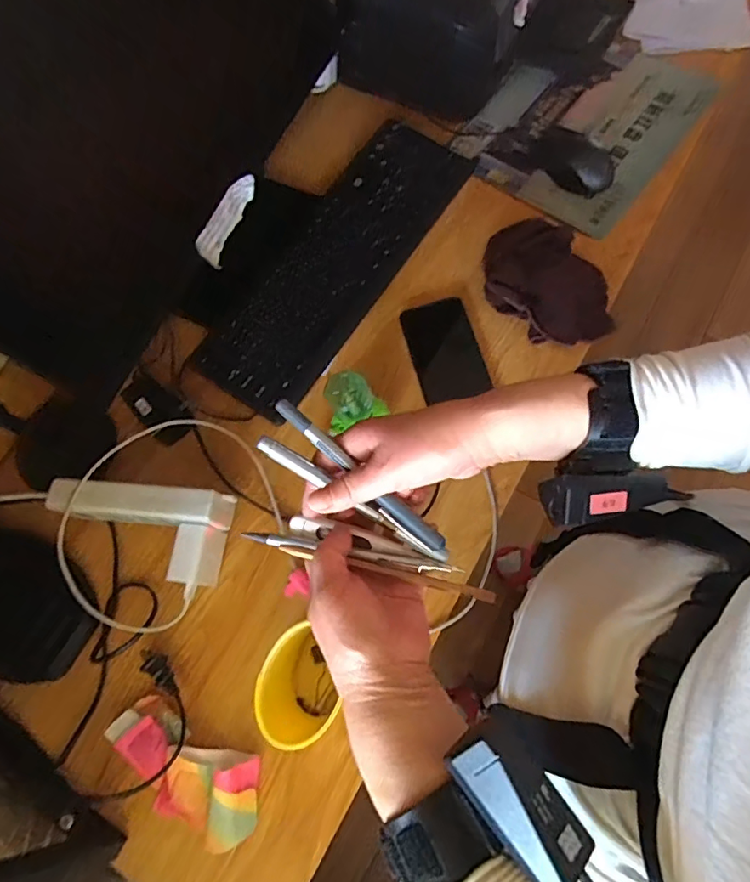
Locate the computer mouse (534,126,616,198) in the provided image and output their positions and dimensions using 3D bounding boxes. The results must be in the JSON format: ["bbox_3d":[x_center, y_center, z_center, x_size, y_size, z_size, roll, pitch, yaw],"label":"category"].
[{"bbox_3d":[0.249,-0.353,0.655,0.103,0.030,0.066,38,79,17],"label":"computer mouse"}]

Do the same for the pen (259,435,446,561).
[{"bbox_3d":[-0.014,0.039,0.341,0.142,0.015,0.011,34,76,-4],"label":"pen"}]

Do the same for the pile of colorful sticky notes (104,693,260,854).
[{"bbox_3d":[-0.176,0.297,0.471,0.160,0.030,0.076,24,76,14],"label":"pile of colorful sticky notes"}]

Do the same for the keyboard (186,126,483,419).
[{"bbox_3d":[-0.045,-0.226,0.631,0.128,0.019,0.419,31,77,15],"label":"keyboard"}]

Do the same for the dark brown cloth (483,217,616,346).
[{"bbox_3d":[0.202,-0.182,0.596,0.123,0.036,0.165,-42,72,-8],"label":"dark brown cloth"}]

